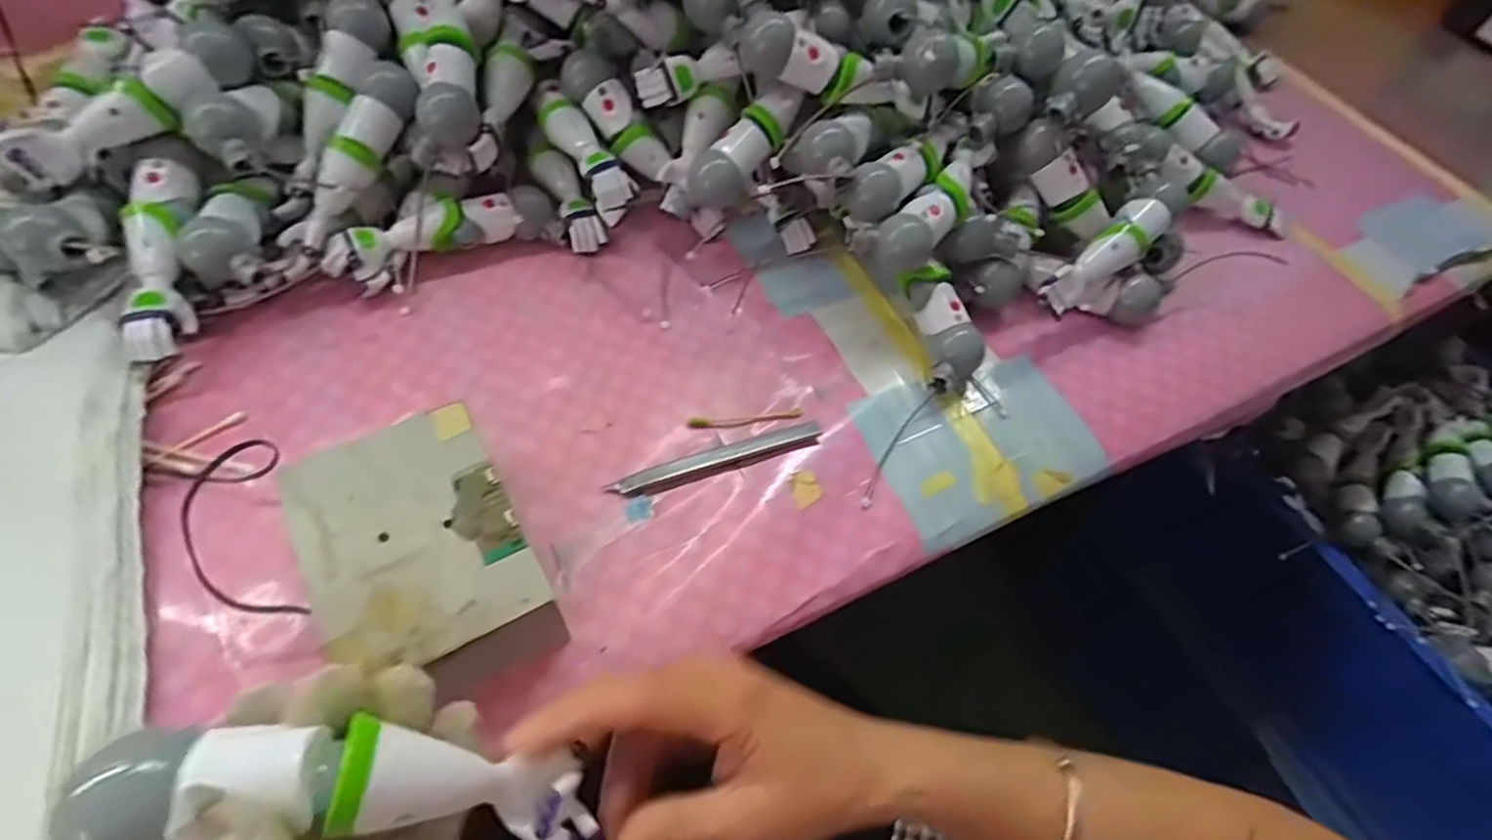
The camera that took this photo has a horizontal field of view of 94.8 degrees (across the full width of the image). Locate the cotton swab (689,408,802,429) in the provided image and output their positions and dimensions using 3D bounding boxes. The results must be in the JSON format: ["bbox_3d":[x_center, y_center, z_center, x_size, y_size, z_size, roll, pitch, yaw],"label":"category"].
[{"bbox_3d":[0.000,-0.001,0.430,0.073,0.004,0.007,-6,58,-8],"label":"cotton swab"}]

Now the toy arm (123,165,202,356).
[{"bbox_3d":[-0.343,-0.094,0.401,0.030,0.025,0.124,-7,76,-9],"label":"toy arm"}]

